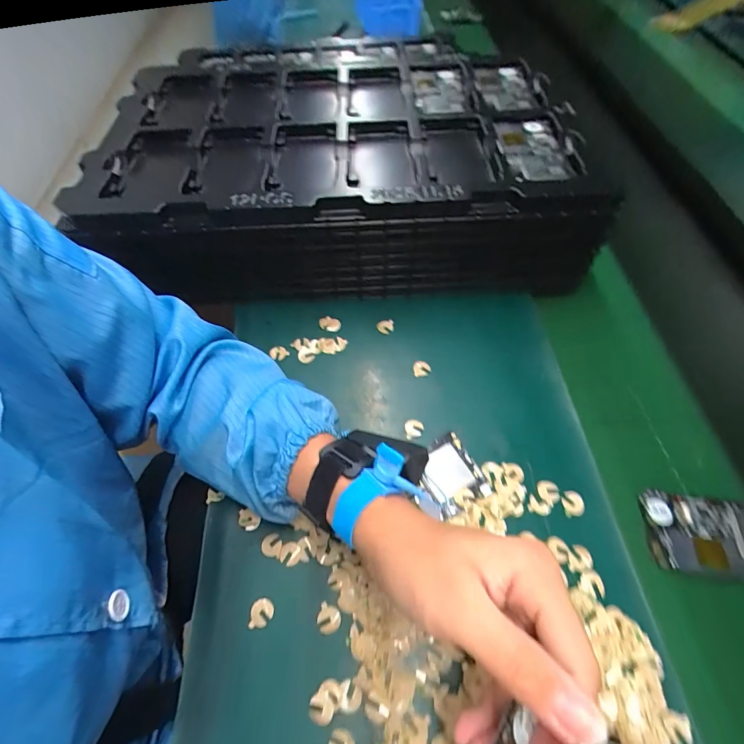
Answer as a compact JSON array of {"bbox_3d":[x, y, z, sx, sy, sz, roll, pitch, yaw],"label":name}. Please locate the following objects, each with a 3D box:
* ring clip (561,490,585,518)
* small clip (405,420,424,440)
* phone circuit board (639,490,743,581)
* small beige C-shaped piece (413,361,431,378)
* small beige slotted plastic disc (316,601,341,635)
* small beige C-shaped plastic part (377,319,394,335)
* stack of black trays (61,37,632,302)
[{"bbox_3d":[0.175,0.114,0.336,0.019,0.004,0.020,0,60,0],"label":"ring clip"},{"bbox_3d":[0.041,0.055,0.375,0.017,0.004,0.018,-10,60,-5],"label":"small clip"},{"bbox_3d":[0.299,0.143,0.332,0.116,0.011,0.063,6,61,8],"label":"phone circuit board"},{"bbox_3d":[0.053,-0.003,0.408,0.018,0.007,0.016,1,60,1],"label":"small beige C-shaped piece"},{"bbox_3d":[-0.033,0.190,0.295,0.018,0.004,0.018,0,60,0],"label":"small beige slotted plastic disc"},{"bbox_3d":[0.015,-0.050,0.436,0.019,0.011,0.012,-2,60,-1],"label":"small beige C-shaped plastic part"},{"bbox_3d":[-0.019,-0.205,0.434,0.482,0.175,0.213,-2,60,0],"label":"stack of black trays"}]

